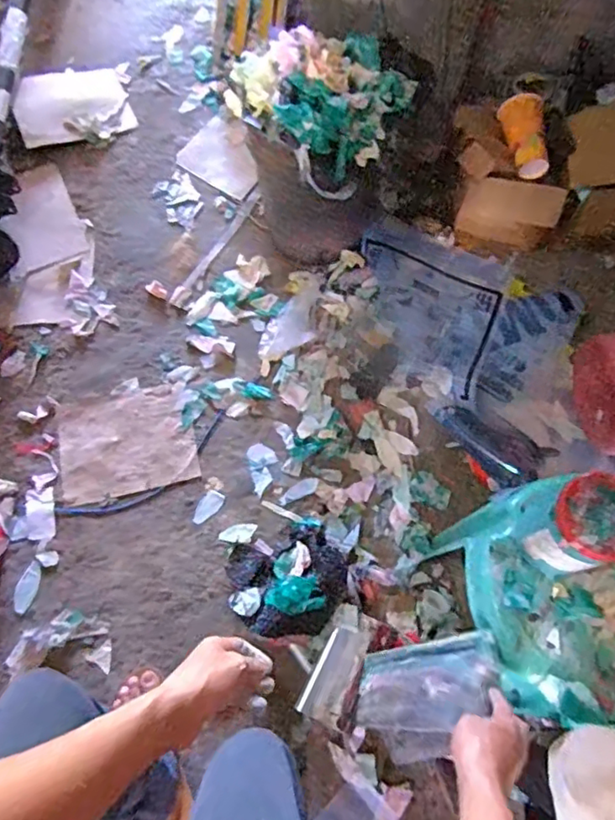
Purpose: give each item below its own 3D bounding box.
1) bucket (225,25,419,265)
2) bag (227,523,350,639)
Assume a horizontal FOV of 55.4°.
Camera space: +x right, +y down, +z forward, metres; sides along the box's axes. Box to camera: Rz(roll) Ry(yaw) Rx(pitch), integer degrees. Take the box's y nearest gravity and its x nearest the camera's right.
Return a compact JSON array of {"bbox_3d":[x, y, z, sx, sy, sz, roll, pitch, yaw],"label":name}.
[{"bbox_3d":[0.037,-0.528,1.291,0.355,0.508,0.303,-1,68,1],"label":"bucket"},{"bbox_3d":[-0.031,0.321,1.110,0.235,0.139,0.212,-20,68,-6],"label":"bag"}]

